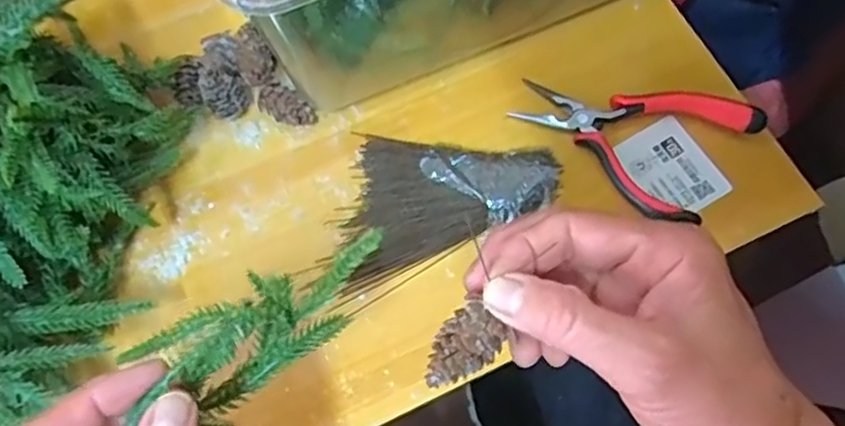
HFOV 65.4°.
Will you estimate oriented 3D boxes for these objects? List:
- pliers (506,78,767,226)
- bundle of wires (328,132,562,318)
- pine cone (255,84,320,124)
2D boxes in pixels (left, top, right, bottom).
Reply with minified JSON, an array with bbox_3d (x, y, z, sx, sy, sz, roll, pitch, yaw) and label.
[{"bbox_3d":[0.126,-0.057,0.397,0.127,0.021,0.077,33,74,13],"label":"pliers"},{"bbox_3d":[0.003,-0.016,0.385,0.137,0.017,0.085,-28,71,-9],"label":"bundle of wires"},{"bbox_3d":[-0.083,-0.065,0.403,0.037,0.015,0.018,26,71,-8],"label":"pine cone"}]

